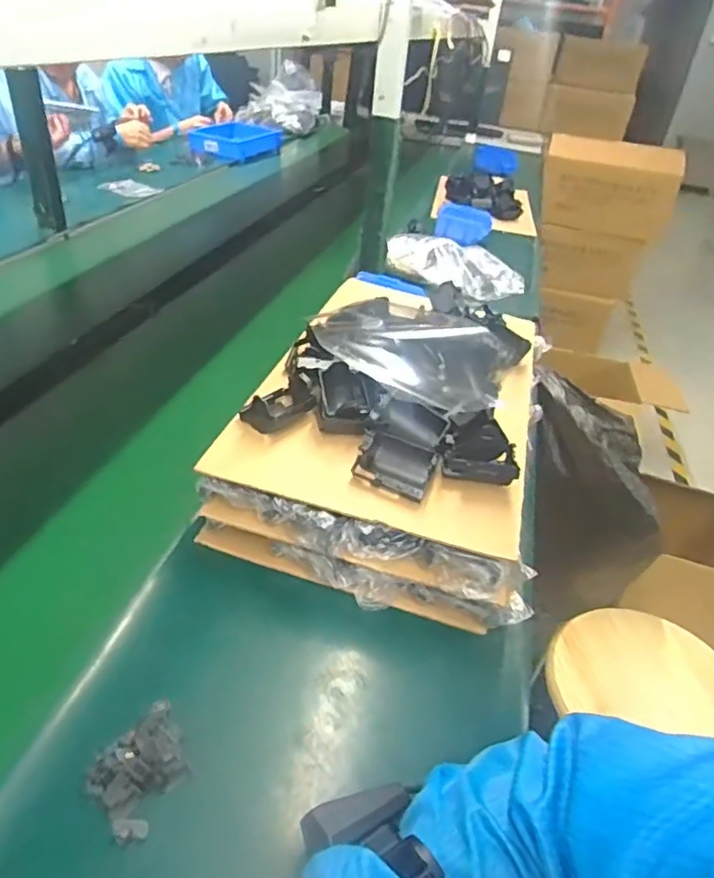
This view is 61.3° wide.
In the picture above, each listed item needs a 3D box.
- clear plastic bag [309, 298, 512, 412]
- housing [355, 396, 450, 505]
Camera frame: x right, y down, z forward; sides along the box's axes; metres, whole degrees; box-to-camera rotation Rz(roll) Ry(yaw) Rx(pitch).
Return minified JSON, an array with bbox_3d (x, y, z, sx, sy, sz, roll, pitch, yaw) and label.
[{"bbox_3d":[0.051,-0.101,0.684,0.224,0.075,0.129,22,38,19],"label":"clear plastic bag"},{"bbox_3d":[0.044,0.006,0.583,0.072,0.050,0.088,16,37,12],"label":"housing"}]

